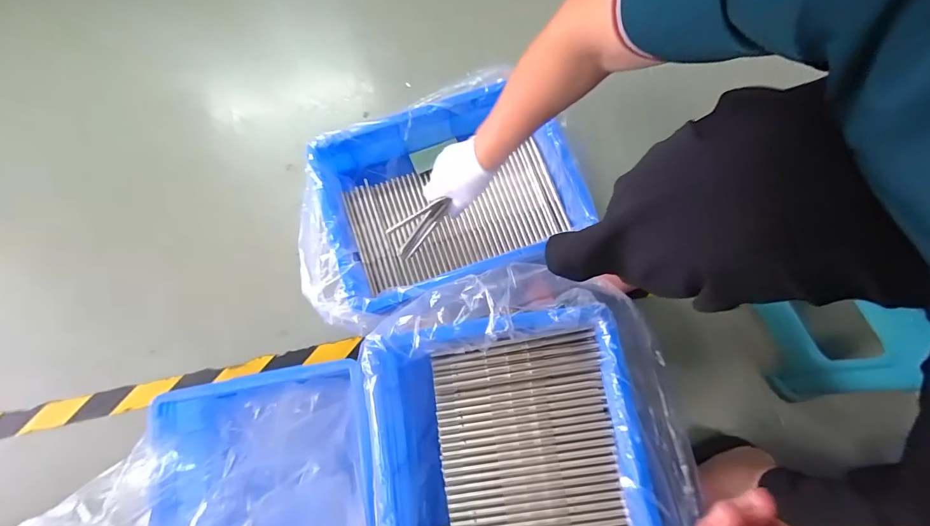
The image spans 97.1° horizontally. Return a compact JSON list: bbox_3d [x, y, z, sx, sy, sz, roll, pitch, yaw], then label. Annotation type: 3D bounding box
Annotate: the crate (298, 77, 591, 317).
[{"bbox_3d":[-0.038,-0.116,0.696,0.390,0.134,0.296,-22,77,-4],"label":"crate"}]

